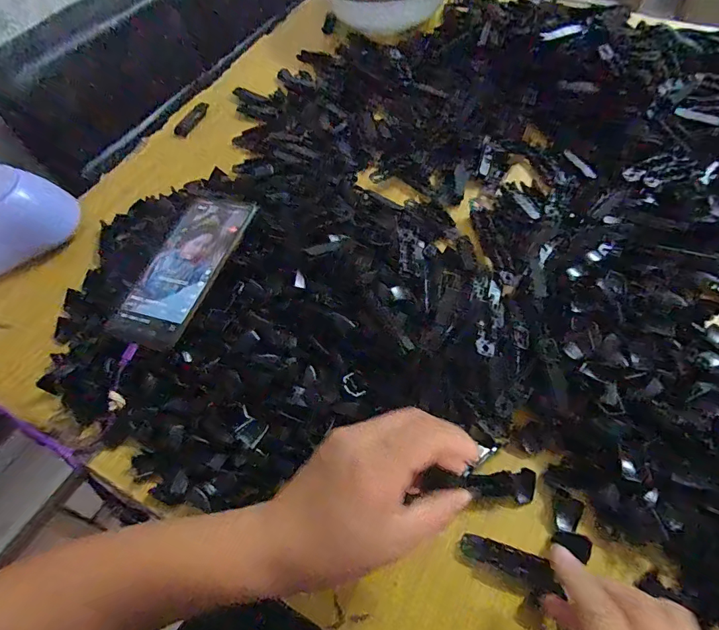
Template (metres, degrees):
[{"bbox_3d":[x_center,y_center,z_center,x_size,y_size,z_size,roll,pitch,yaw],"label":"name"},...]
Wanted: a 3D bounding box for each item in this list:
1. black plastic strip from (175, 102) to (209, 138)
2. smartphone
[{"bbox_3d":[-0.222,-0.263,0.567,0.021,0.008,0.069,20,61,15],"label":"black plastic strip"},{"bbox_3d":[-0.160,-0.047,0.390,0.080,0.010,0.167,13,62,16],"label":"smartphone"}]

